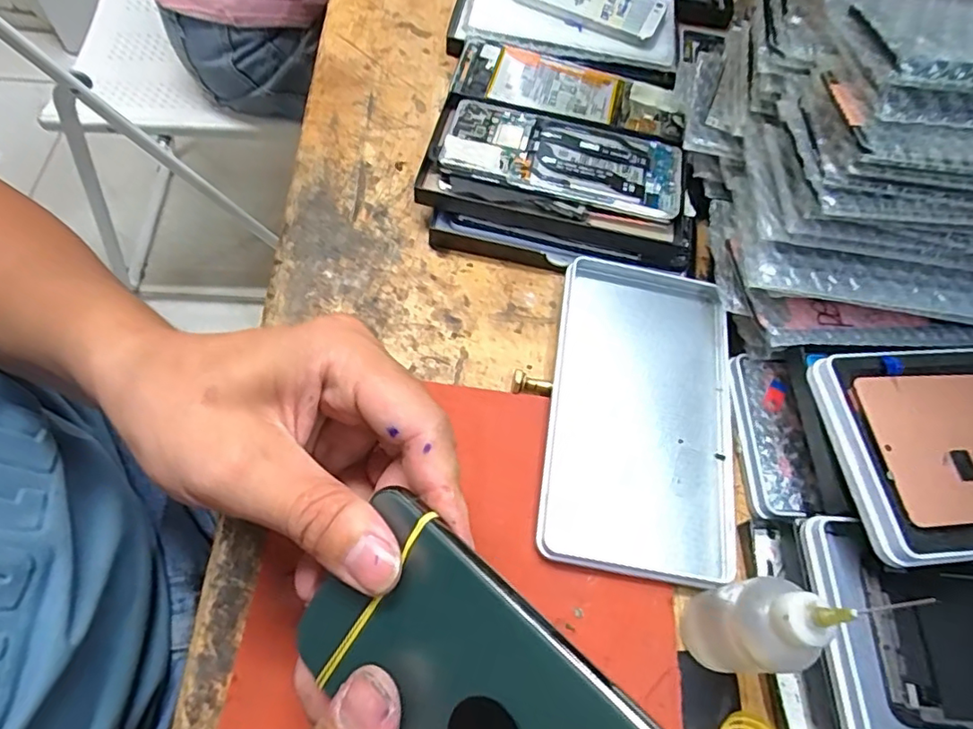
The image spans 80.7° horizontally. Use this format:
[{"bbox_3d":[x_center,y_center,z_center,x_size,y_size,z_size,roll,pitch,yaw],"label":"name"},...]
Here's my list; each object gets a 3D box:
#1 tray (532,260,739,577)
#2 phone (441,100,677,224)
[{"bbox_3d":[0.089,0.026,0.329,0.101,0.020,0.180,9,62,-1],"label":"tray"},{"bbox_3d":[0.052,-0.140,0.390,0.160,0.006,0.070,16,65,3],"label":"phone"}]

